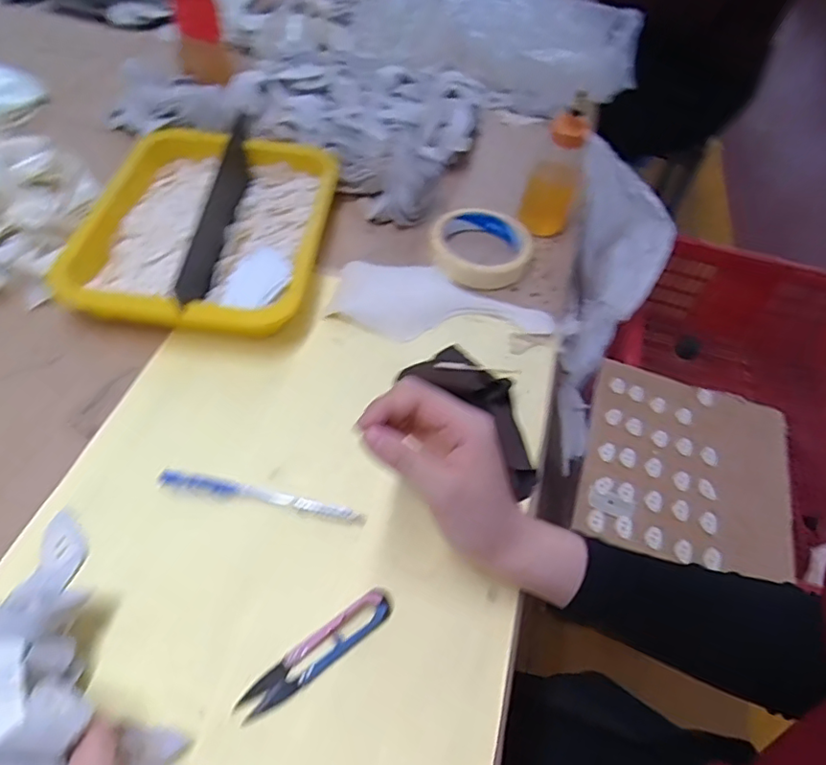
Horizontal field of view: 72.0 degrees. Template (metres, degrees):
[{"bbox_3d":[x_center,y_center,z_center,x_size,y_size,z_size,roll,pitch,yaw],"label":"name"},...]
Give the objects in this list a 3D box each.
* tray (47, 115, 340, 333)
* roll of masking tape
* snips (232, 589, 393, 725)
[{"bbox_3d":[-0.179,-0.144,0.509,0.186,0.055,0.242,9,52,0],"label":"tray"},{"bbox_3d":[0.068,-0.137,0.557,0.094,0.035,0.102,14,53,4],"label":"roll of masking tape"},{"bbox_3d":[-0.056,0.157,0.334,0.099,0.009,0.019,-30,62,-26],"label":"snips"}]

